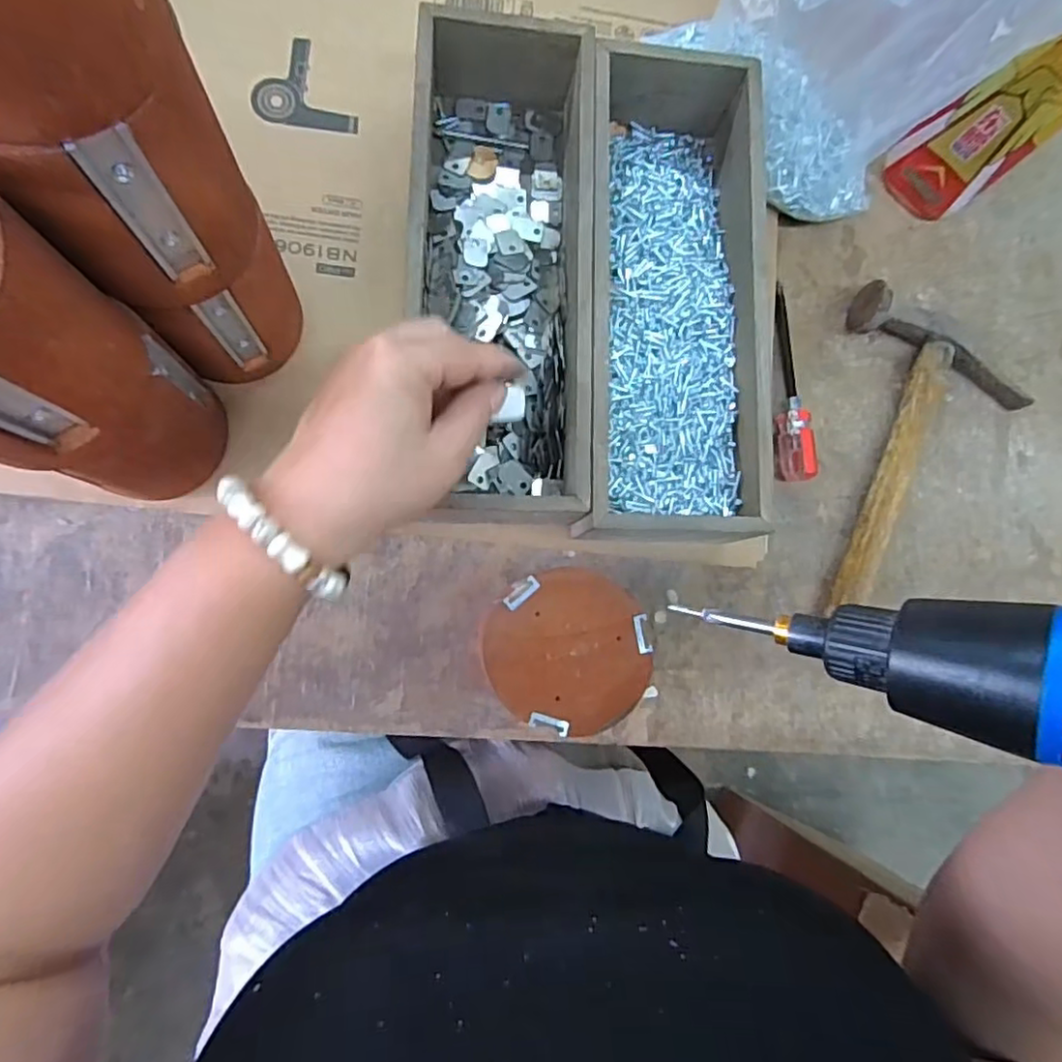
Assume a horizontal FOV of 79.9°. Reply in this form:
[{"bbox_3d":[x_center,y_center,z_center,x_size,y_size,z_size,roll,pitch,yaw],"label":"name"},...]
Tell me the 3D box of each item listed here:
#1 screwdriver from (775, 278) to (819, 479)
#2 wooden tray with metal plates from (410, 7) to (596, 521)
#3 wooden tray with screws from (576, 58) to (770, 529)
[{"bbox_3d":[0.169,-0.099,0.420,0.021,0.023,0.132,-3,85,-8],"label":"screwdriver"},{"bbox_3d":[-0.019,-0.153,0.373,0.097,0.070,0.294,2,85,-8],"label":"wooden tray with metal plates"},{"bbox_3d":[0.083,-0.139,0.385,0.111,0.074,0.298,4,84,-7],"label":"wooden tray with screws"}]

